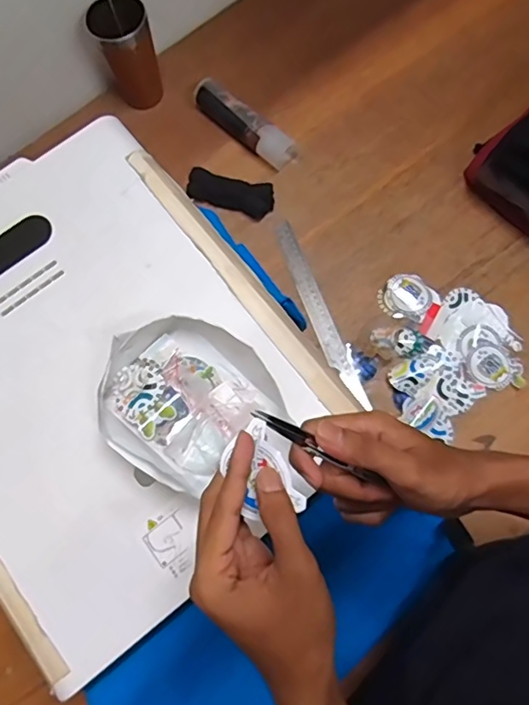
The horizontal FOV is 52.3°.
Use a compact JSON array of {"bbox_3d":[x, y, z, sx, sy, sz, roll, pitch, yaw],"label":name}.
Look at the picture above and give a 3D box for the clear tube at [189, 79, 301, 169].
[{"bbox_3d":[-0.032,-0.343,0.820,0.184,0.057,0.046,38,78,8],"label":"clear tube"}]

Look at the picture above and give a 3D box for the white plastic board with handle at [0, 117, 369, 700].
[{"bbox_3d":[-0.186,0.007,0.573,0.397,0.028,0.498,-36,79,-10],"label":"white plastic board with handle"}]

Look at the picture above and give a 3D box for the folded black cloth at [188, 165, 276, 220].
[{"bbox_3d":[-0.049,-0.234,0.785,0.127,0.021,0.046,16,76,3],"label":"folded black cloth"}]

